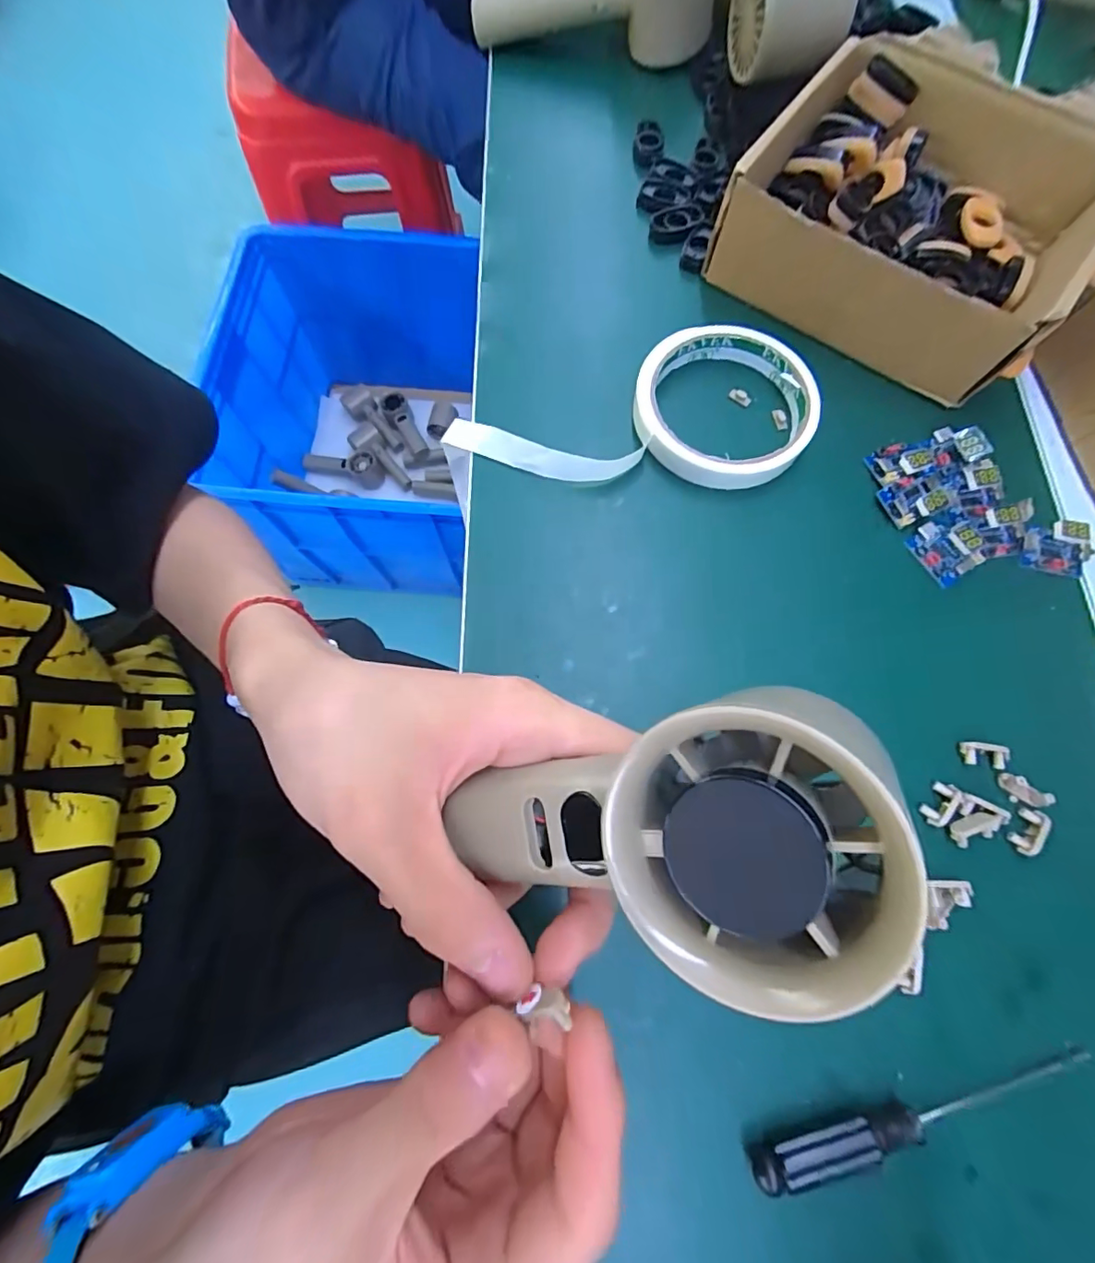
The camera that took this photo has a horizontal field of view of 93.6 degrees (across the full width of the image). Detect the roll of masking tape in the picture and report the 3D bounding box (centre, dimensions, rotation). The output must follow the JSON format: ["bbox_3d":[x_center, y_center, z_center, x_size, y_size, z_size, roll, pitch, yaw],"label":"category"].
[{"bbox_3d":[0.041,-0.119,0.271,0.188,0.021,0.085,2,73,1],"label":"roll of masking tape"}]

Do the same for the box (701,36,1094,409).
[{"bbox_3d":[0.200,-0.227,0.280,0.169,0.053,0.154,35,76,10],"label":"box"}]

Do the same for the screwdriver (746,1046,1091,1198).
[{"bbox_3d":[0.136,0.174,0.184,0.130,0.013,0.014,-12,73,-3],"label":"screwdriver"}]

